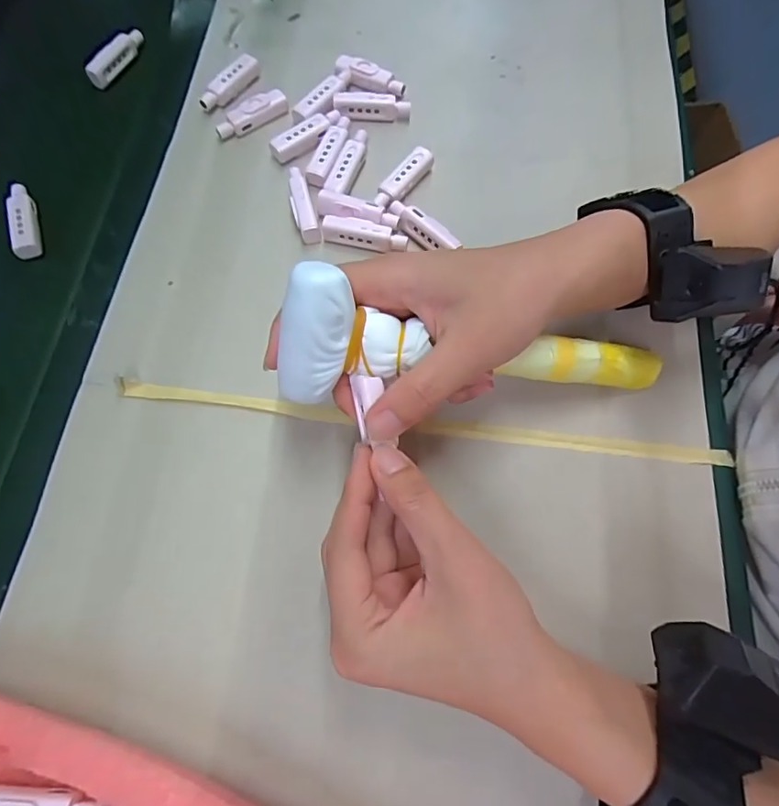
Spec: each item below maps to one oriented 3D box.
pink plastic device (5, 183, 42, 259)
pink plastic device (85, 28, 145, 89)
[{"bbox_3d":[-0.253,-0.126,0.355,0.018,0.012,0.054,-20,69,-8],"label":"pink plastic device"},{"bbox_3d":[-0.219,-0.278,0.413,0.013,0.018,0.055,33,71,12],"label":"pink plastic device"}]

